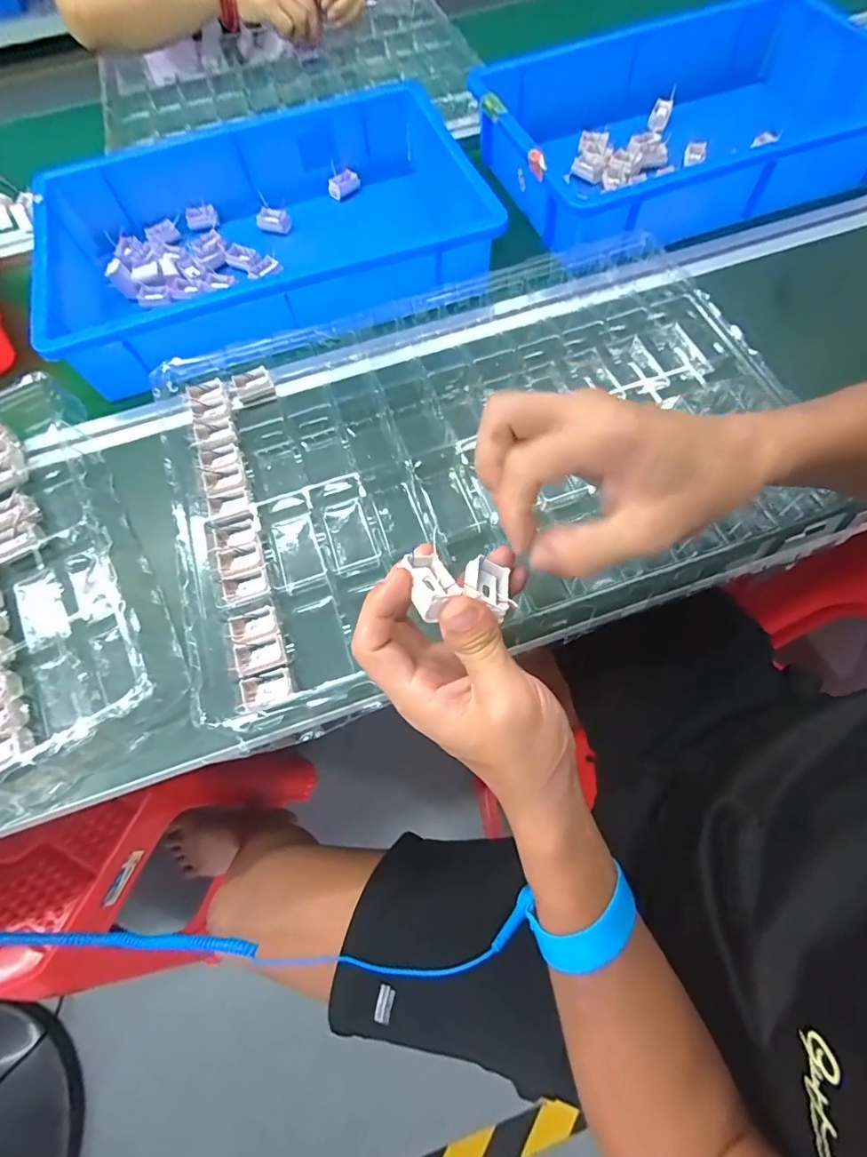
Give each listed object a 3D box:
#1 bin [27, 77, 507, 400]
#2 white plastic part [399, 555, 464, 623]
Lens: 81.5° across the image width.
[{"bbox_3d":[-0.173,-0.356,0.545,0.440,0.101,0.317,-17,65,-5],"label":"bin"},{"bbox_3d":[-0.002,0.002,0.243,0.024,0.017,0.034,-29,67,-10],"label":"white plastic part"}]

